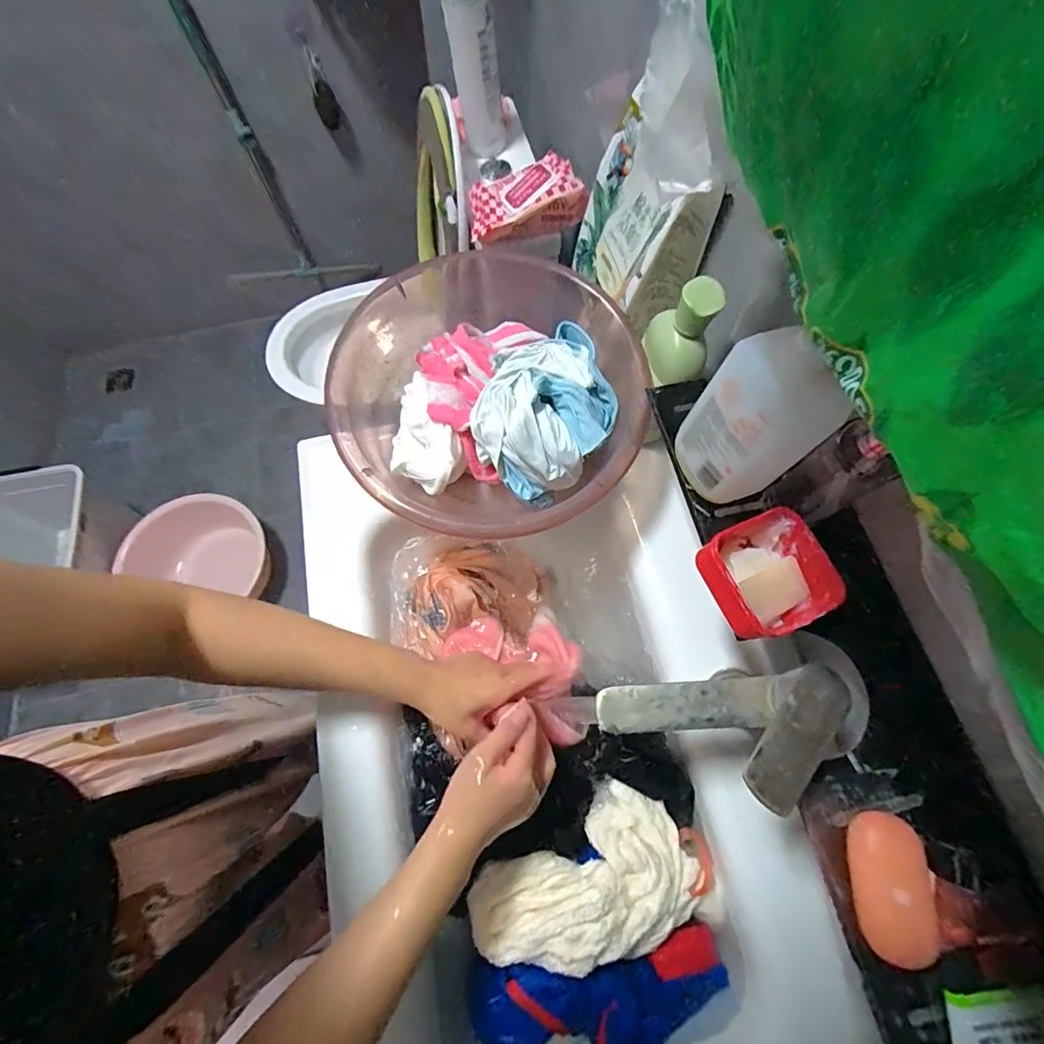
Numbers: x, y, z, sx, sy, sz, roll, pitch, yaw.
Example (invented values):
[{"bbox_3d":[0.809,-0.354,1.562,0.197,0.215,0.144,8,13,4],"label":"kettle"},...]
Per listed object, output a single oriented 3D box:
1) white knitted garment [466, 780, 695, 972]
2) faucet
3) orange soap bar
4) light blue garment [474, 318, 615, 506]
[{"bbox_3d":[0.065,0.363,0.446,0.215,0.063,0.125,-29,74,-10],"label":"white knitted garment"},{"bbox_3d":[0.151,0.155,0.342,0.171,0.086,0.084,-6,72,-3],"label":"faucet"},{"bbox_3d":[0.242,0.239,0.306,0.049,0.023,0.081,5,72,1],"label":"orange soap bar"},{"bbox_3d":[0.033,-0.130,0.519,0.147,0.069,0.186,42,76,12],"label":"light blue garment"}]

